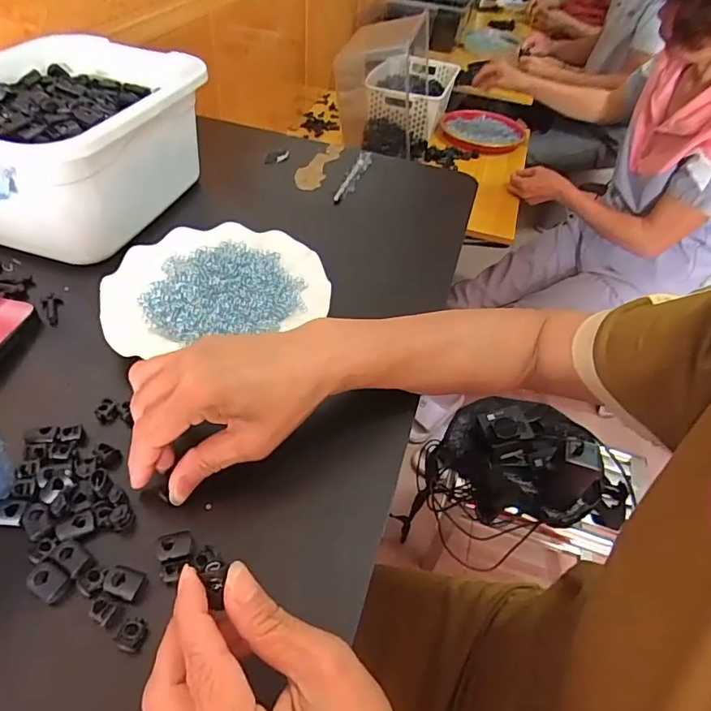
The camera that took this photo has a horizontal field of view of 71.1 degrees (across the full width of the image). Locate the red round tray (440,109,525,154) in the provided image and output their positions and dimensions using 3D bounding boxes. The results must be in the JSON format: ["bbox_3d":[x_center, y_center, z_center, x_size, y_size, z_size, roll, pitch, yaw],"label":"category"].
[{"bbox_3d":[0.320,-0.572,1.264,0.199,0.035,0.238,16,47,7],"label":"red round tray"}]

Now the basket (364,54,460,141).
[{"bbox_3d":[0.145,-0.665,1.270,0.186,0.106,0.284,15,47,7],"label":"basket"}]

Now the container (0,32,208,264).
[{"bbox_3d":[-0.270,-0.206,0.487,0.190,0.116,0.236,15,47,7],"label":"container"}]

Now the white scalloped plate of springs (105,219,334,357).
[{"bbox_3d":[-0.125,-0.068,0.446,0.183,0.023,0.141,-12,50,-18],"label":"white scalloped plate of springs"}]

